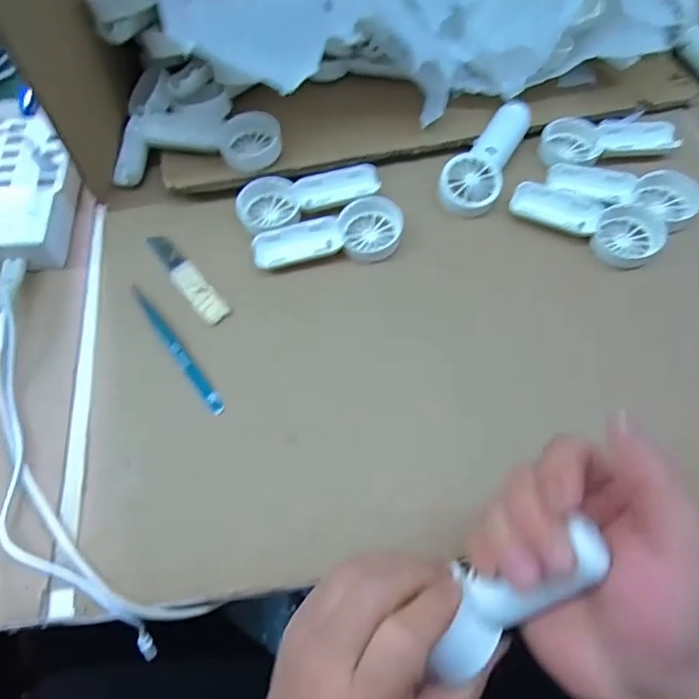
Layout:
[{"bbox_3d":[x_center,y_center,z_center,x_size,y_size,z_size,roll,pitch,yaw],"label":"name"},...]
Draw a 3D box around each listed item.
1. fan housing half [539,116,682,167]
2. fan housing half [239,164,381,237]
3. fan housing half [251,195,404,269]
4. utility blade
[{"bbox_3d":[0.214,-0.176,0.427,0.109,0.017,0.040,-5,64,-3],"label":"fan housing half"},{"bbox_3d":[-0.032,-0.122,0.406,0.113,0.019,0.044,-16,65,-8],"label":"fan housing half"},{"bbox_3d":[-0.016,-0.088,0.386,0.112,0.012,0.046,-5,64,-3],"label":"fan housing half"},{"bbox_3d":[-0.124,-0.056,0.388,0.020,0.008,0.095,-36,69,-16],"label":"utility blade"}]

